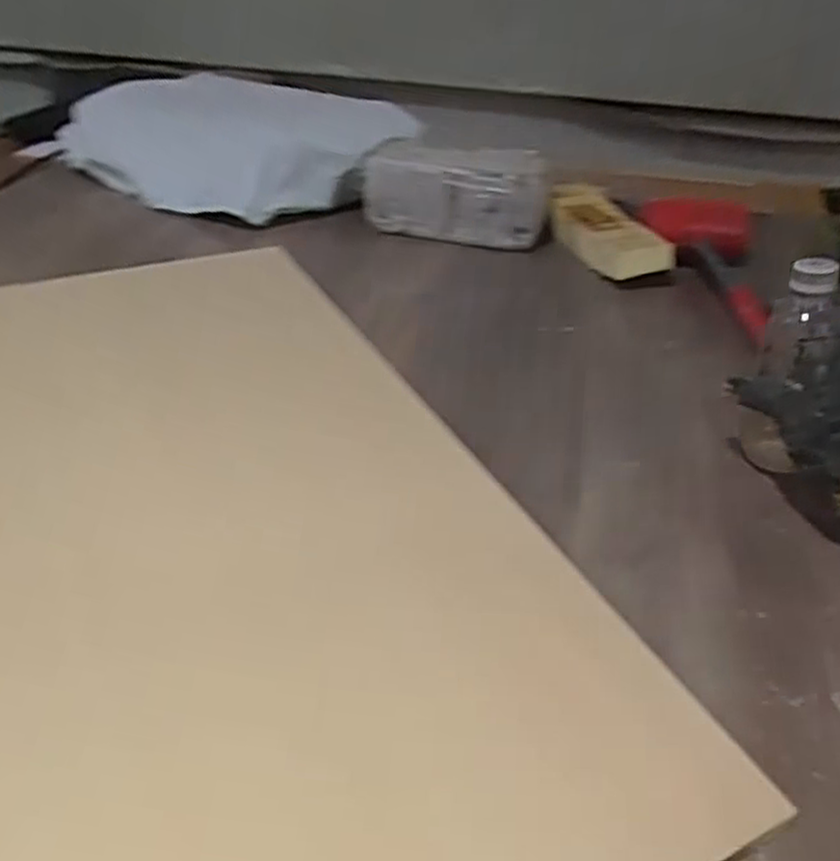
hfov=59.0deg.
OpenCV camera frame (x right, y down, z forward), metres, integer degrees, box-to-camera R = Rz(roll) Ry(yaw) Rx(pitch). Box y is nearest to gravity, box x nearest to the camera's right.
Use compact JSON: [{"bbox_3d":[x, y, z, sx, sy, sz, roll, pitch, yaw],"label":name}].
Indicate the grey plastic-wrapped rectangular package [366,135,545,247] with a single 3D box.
[{"bbox_3d":[0.047,-0.317,0.990,0.242,0.109,0.102,6,35,-2],"label":"grey plastic-wrapped rectangular package"}]

